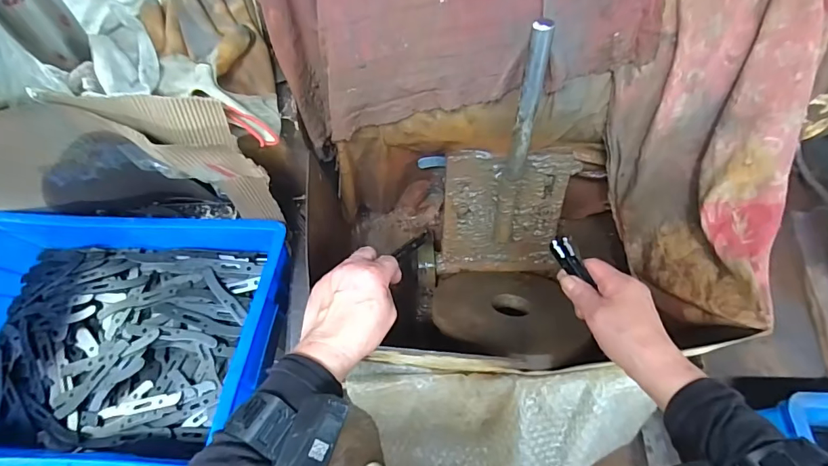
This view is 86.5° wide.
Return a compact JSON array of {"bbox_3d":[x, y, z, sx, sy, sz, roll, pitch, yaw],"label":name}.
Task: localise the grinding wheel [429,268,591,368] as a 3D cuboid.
[{"bbox_3d":[0.114,0.102,0.551,0.174,0.026,0.178,1,23,-4],"label":"grinding wheel"}]

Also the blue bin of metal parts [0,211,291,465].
[{"bbox_3d":[-0.388,0.131,0.567,0.410,0.118,0.306,4,65,0],"label":"blue bin of metal parts"}]

